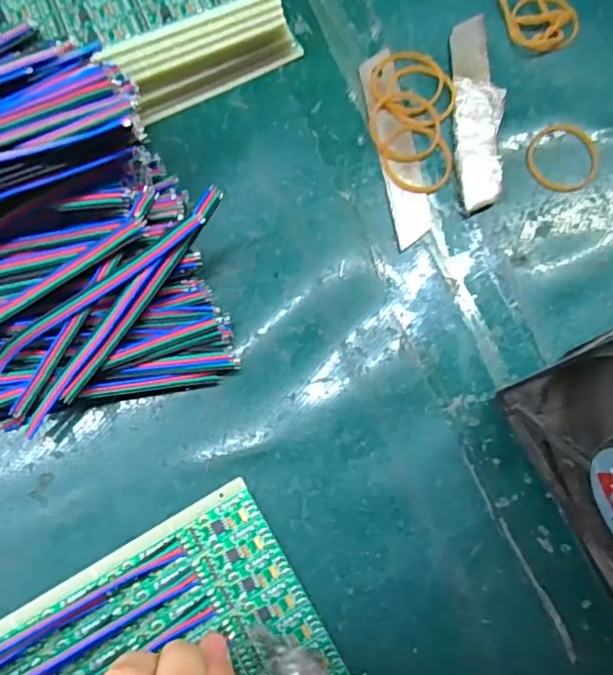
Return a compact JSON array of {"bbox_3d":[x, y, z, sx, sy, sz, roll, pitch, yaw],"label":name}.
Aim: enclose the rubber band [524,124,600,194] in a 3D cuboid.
[{"bbox_3d":[0.118,-0.083,0.267,0.033,0.004,0.033,0,77,-1],"label":"rubber band"}]

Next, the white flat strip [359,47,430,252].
[{"bbox_3d":[0.041,-0.088,0.265,0.018,0.004,0.096,-10,77,-4],"label":"white flat strip"}]

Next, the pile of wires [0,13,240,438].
[{"bbox_3d":[-0.102,-0.030,0.211,0.123,0.071,0.125,-23,79,-7],"label":"pile of wires"}]

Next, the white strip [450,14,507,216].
[{"bbox_3d":[0.079,-0.105,0.268,0.021,0.008,0.099,3,77,-1],"label":"white strip"}]

